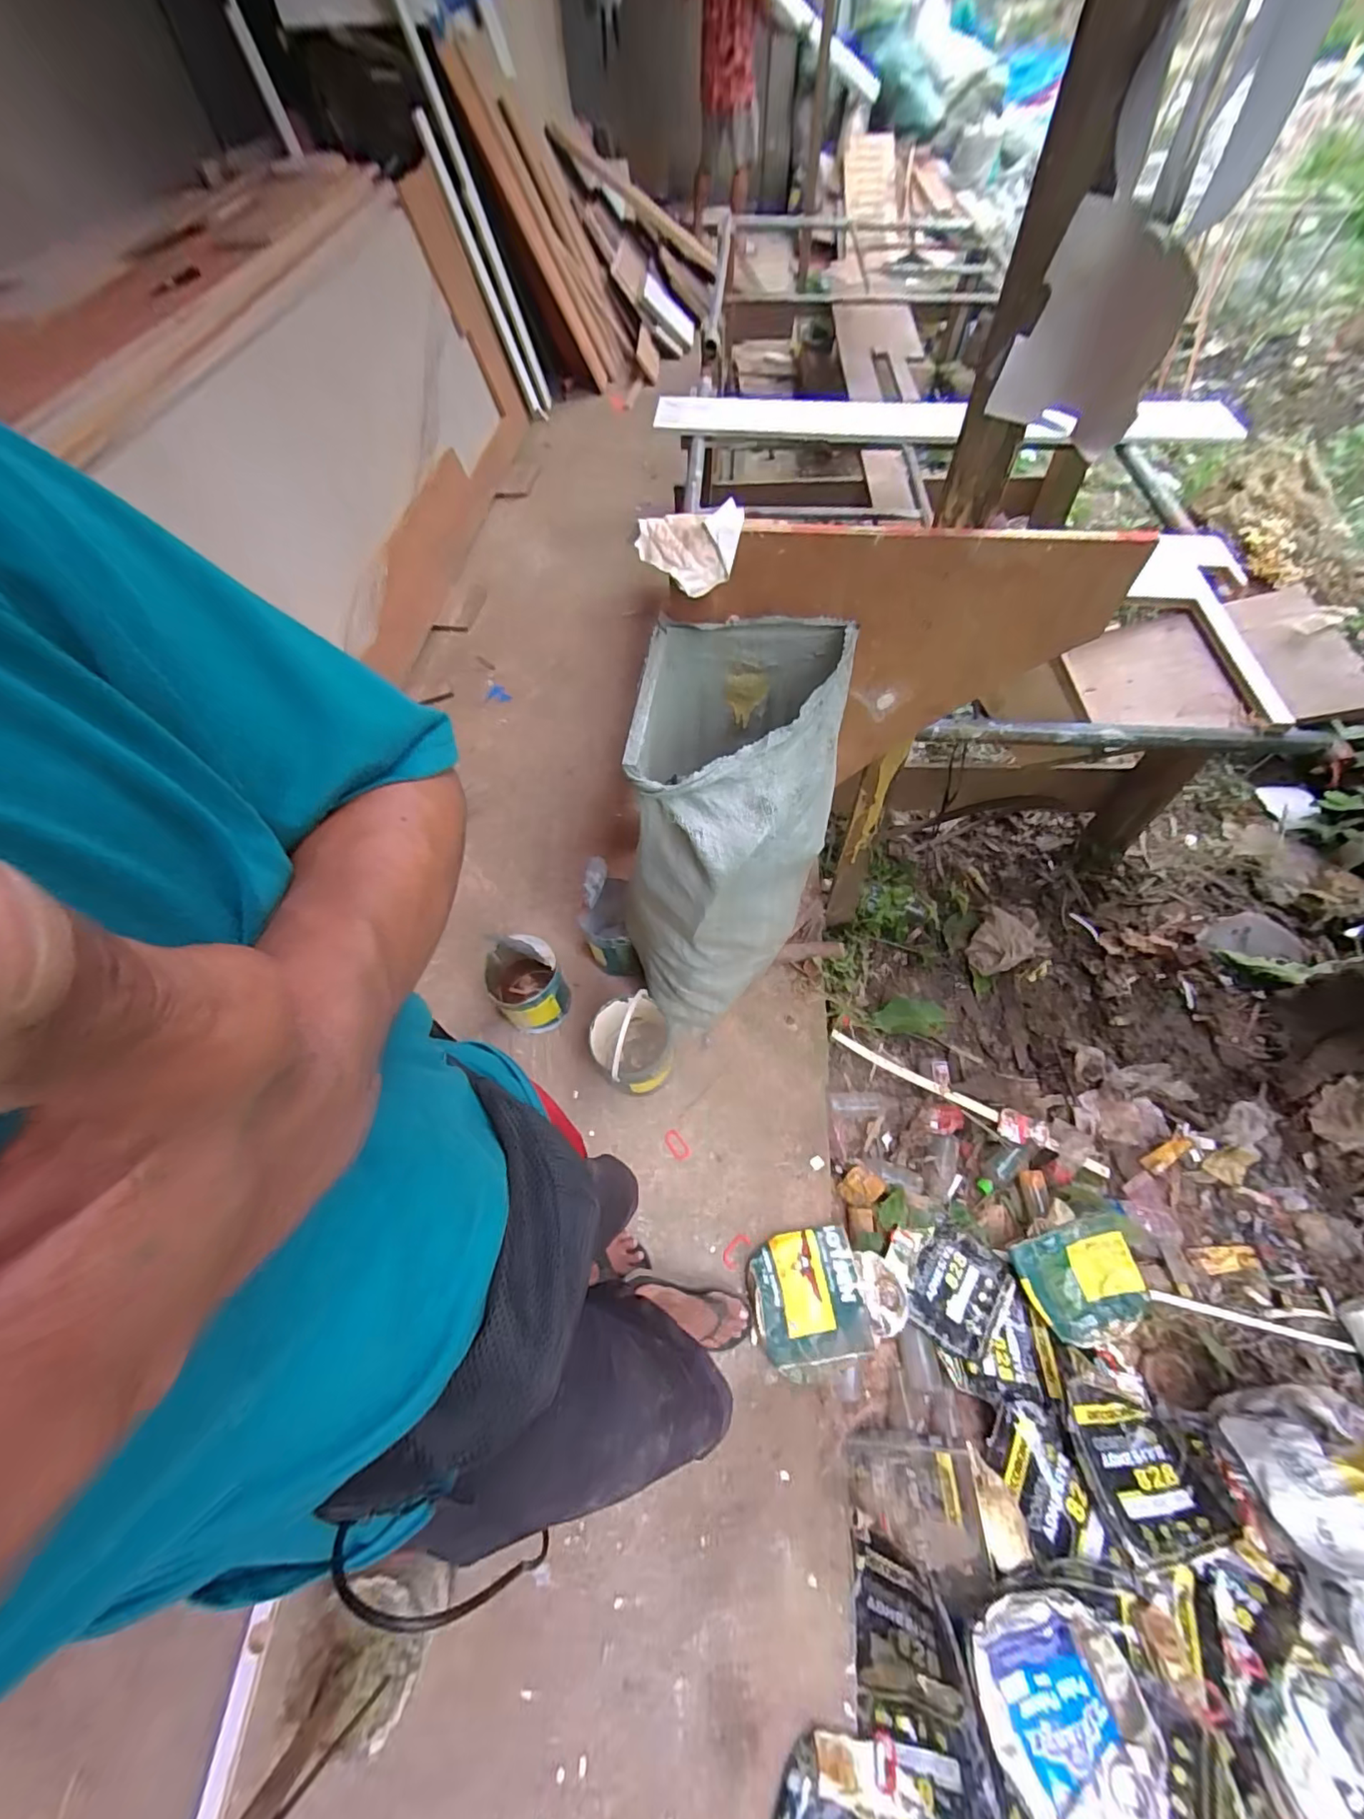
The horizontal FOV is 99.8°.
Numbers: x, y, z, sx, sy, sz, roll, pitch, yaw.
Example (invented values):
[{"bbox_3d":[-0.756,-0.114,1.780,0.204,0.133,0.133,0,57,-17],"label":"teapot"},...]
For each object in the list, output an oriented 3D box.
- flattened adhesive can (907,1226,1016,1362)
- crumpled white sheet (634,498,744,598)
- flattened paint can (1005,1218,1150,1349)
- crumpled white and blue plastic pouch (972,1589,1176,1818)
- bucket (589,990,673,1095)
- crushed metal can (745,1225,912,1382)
[{"bbox_3d":[0.584,0.806,1.216,0.182,0.014,0.214,35,67,19],"label":"flattened adhesive can"},{"bbox_3d":[0.015,-0.481,0.772,0.137,0.073,0.083,-13,61,-6],"label":"crumpled white sheet"},{"bbox_3d":[0.850,0.779,1.205,0.259,0.046,0.210,-13,61,-7],"label":"flattened paint can"},{"bbox_3d":[0.564,1.192,0.838,0.222,0.060,0.287,-11,61,-7],"label":"crumpled white and blue plastic pouch"},{"bbox_3d":[-0.109,0.301,1.272,0.167,0.184,0.184,-11,60,-5],"label":"bucket"},{"bbox_3d":[0.274,0.737,1.094,0.290,0.052,0.222,-11,61,-7],"label":"crushed metal can"}]

